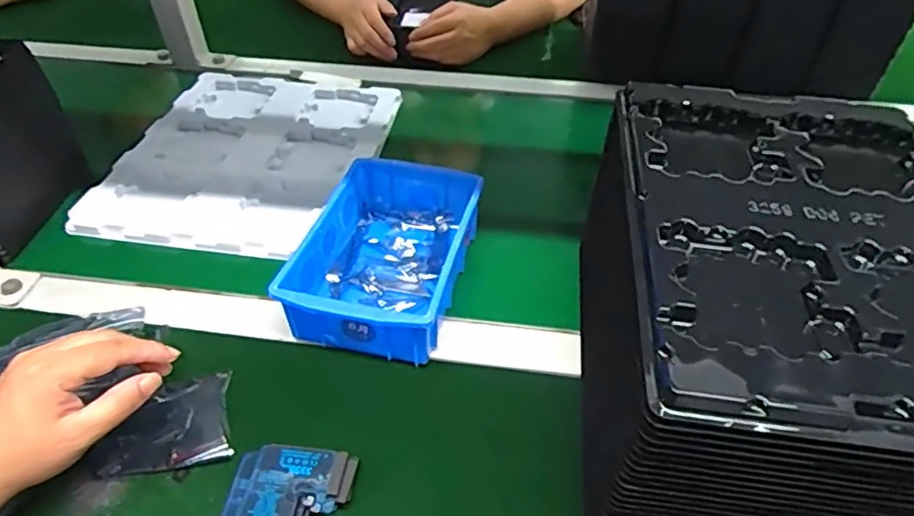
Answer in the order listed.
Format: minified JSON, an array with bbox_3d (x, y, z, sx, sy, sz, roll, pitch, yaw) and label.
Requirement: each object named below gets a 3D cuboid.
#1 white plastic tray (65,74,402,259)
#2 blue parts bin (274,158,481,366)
[{"bbox_3d":[-0.236,-0.127,0.700,0.272,0.015,0.319,7,44,7],"label":"white plastic tray"},{"bbox_3d":[-0.060,-0.005,0.538,0.130,0.061,0.198,11,45,11],"label":"blue parts bin"}]

